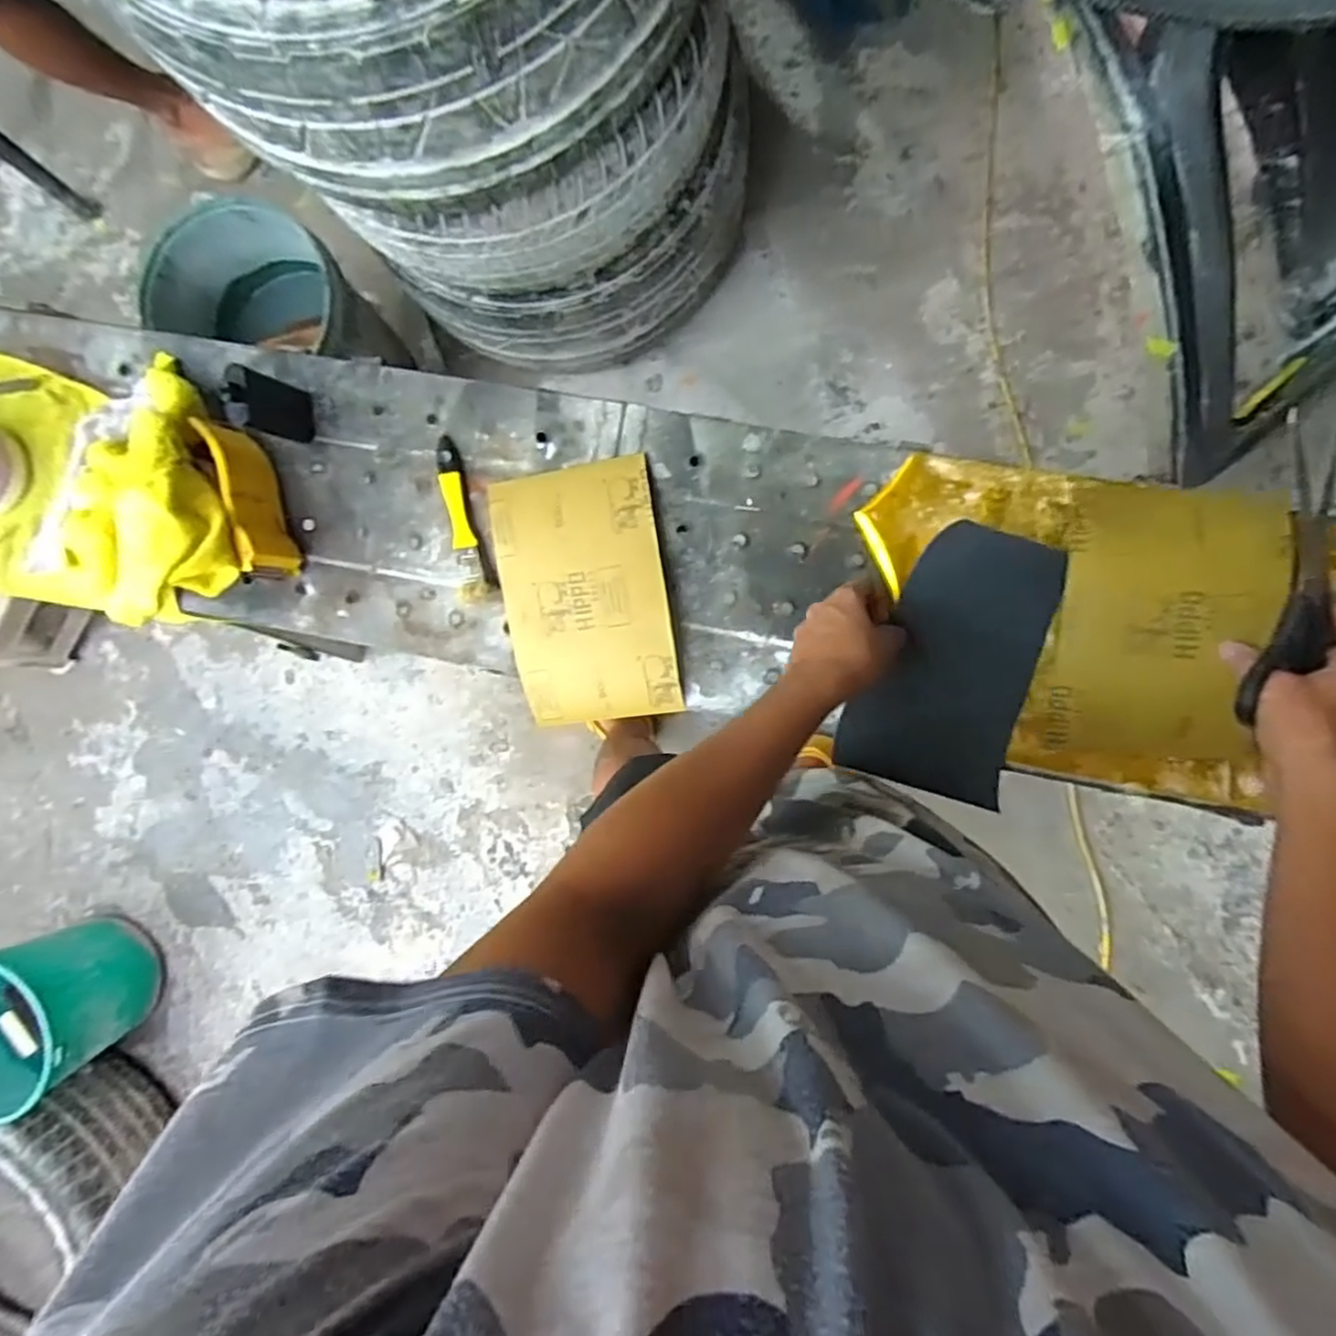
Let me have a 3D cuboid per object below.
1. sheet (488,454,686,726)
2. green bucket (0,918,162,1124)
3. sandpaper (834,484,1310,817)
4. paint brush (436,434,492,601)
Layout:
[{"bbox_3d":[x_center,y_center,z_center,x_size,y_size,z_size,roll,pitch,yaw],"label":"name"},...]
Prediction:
[{"bbox_3d":[-0.071,-0.063,0.623,0.140,0.025,0.219,-9,90,7],"label":"sheet"},{"bbox_3d":[-1.150,0.630,1.338,0.299,0.267,0.284,-28,88,6],"label":"green bucket"},{"bbox_3d":[0.299,-0.015,0.566,0.277,0.028,0.251,10,96,24],"label":"sandpaper"},{"bbox_3d":[-0.183,-0.131,0.624,0.023,0.023,0.147,-13,90,7],"label":"paint brush"}]

